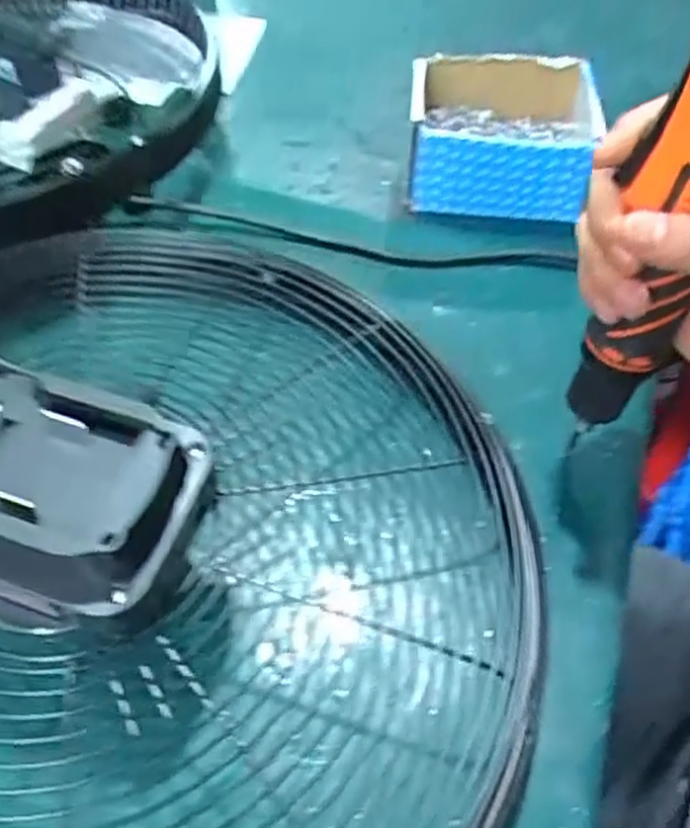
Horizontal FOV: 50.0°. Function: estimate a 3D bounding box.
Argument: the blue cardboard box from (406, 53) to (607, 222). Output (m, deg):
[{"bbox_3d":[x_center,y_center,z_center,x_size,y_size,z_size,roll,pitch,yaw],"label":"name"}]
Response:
[{"bbox_3d":[0.119,-0.214,0.565,0.143,0.069,0.124,5,54,1],"label":"blue cardboard box"}]

